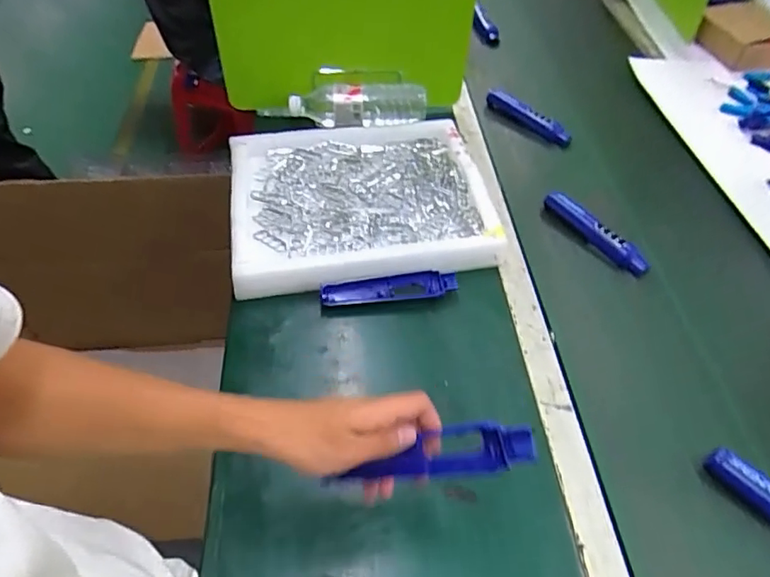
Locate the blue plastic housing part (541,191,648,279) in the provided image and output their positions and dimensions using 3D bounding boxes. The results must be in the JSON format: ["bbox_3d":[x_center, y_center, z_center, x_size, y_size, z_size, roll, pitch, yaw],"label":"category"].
[{"bbox_3d":[0.303,-0.080,0.788,0.026,0.038,0.175,-27,56,-23],"label":"blue plastic housing part"}]

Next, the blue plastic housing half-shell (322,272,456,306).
[{"bbox_3d":[0.005,0.001,0.692,0.170,0.023,0.033,-6,50,-7],"label":"blue plastic housing half-shell"}]

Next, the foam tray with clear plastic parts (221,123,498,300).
[{"bbox_3d":[-0.033,-0.135,0.782,0.362,0.040,0.310,-7,51,-8],"label":"foam tray with clear plastic parts"}]

